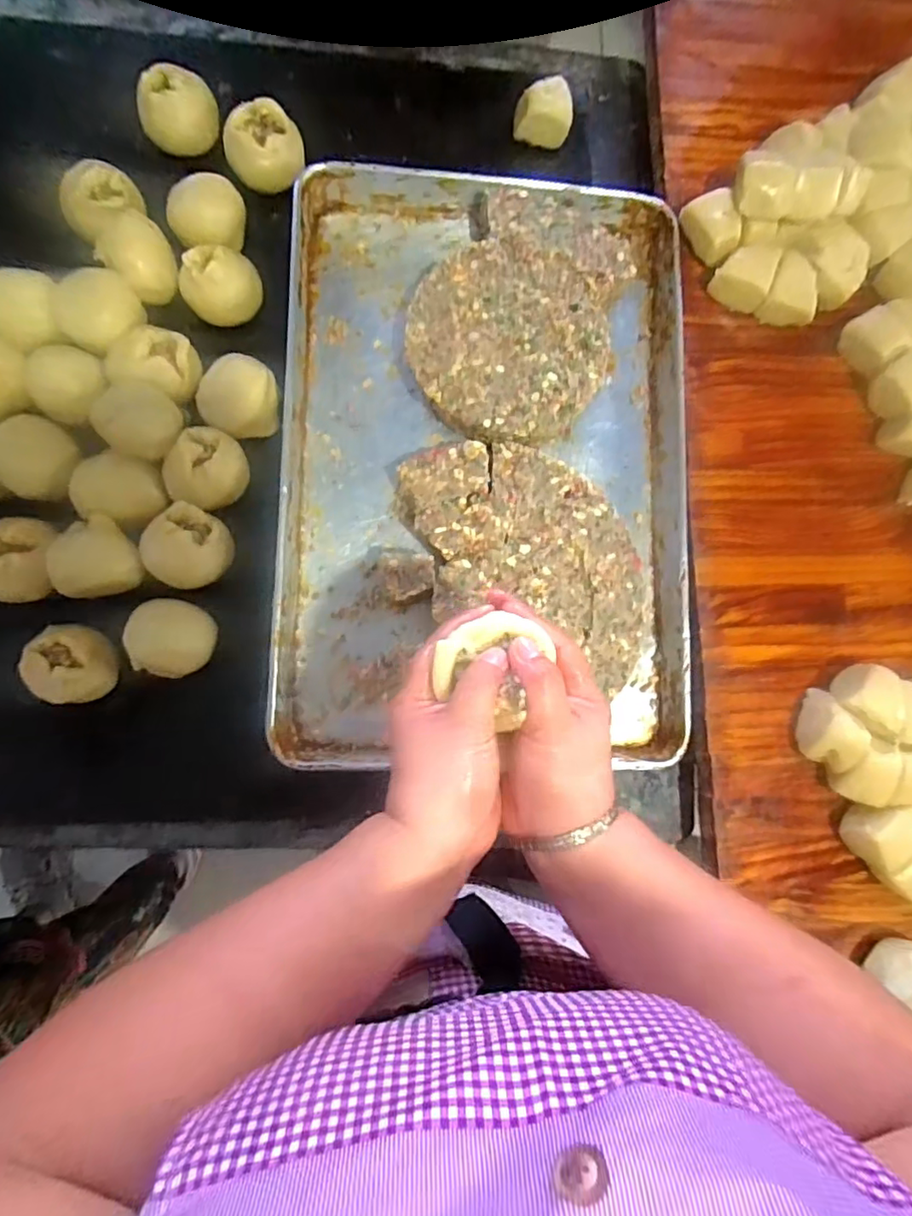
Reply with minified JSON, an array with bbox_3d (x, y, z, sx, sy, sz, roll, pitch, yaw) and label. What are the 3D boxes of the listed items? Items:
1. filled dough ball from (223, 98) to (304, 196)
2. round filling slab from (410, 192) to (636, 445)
[{"bbox_3d":[-0.199,-0.478,0.614,0.076,0.058,0.073,1,83,-7],"label":"filled dough ball"},{"bbox_3d":[0.072,-0.291,0.609,0.221,0.050,0.255,23,82,-1],"label":"round filling slab"}]

